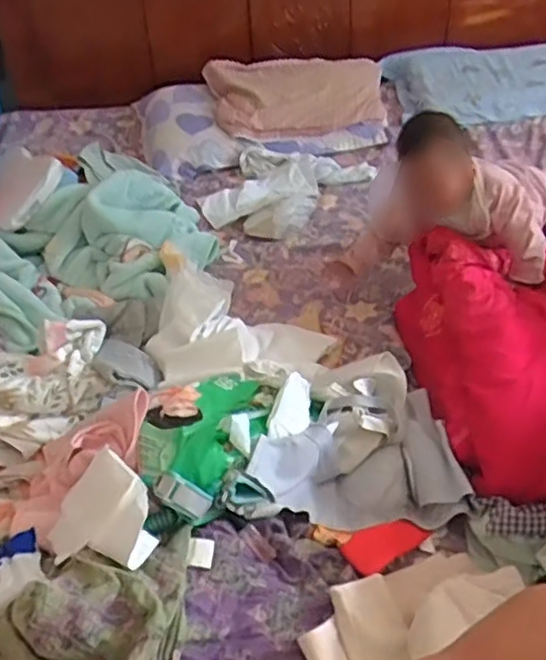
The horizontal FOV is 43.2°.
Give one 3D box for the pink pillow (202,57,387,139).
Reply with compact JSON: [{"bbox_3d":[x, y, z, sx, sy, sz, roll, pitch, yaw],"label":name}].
[{"bbox_3d":[0.053,-0.613,1.825,0.474,0.153,0.146,1,42,4],"label":"pink pillow"}]

